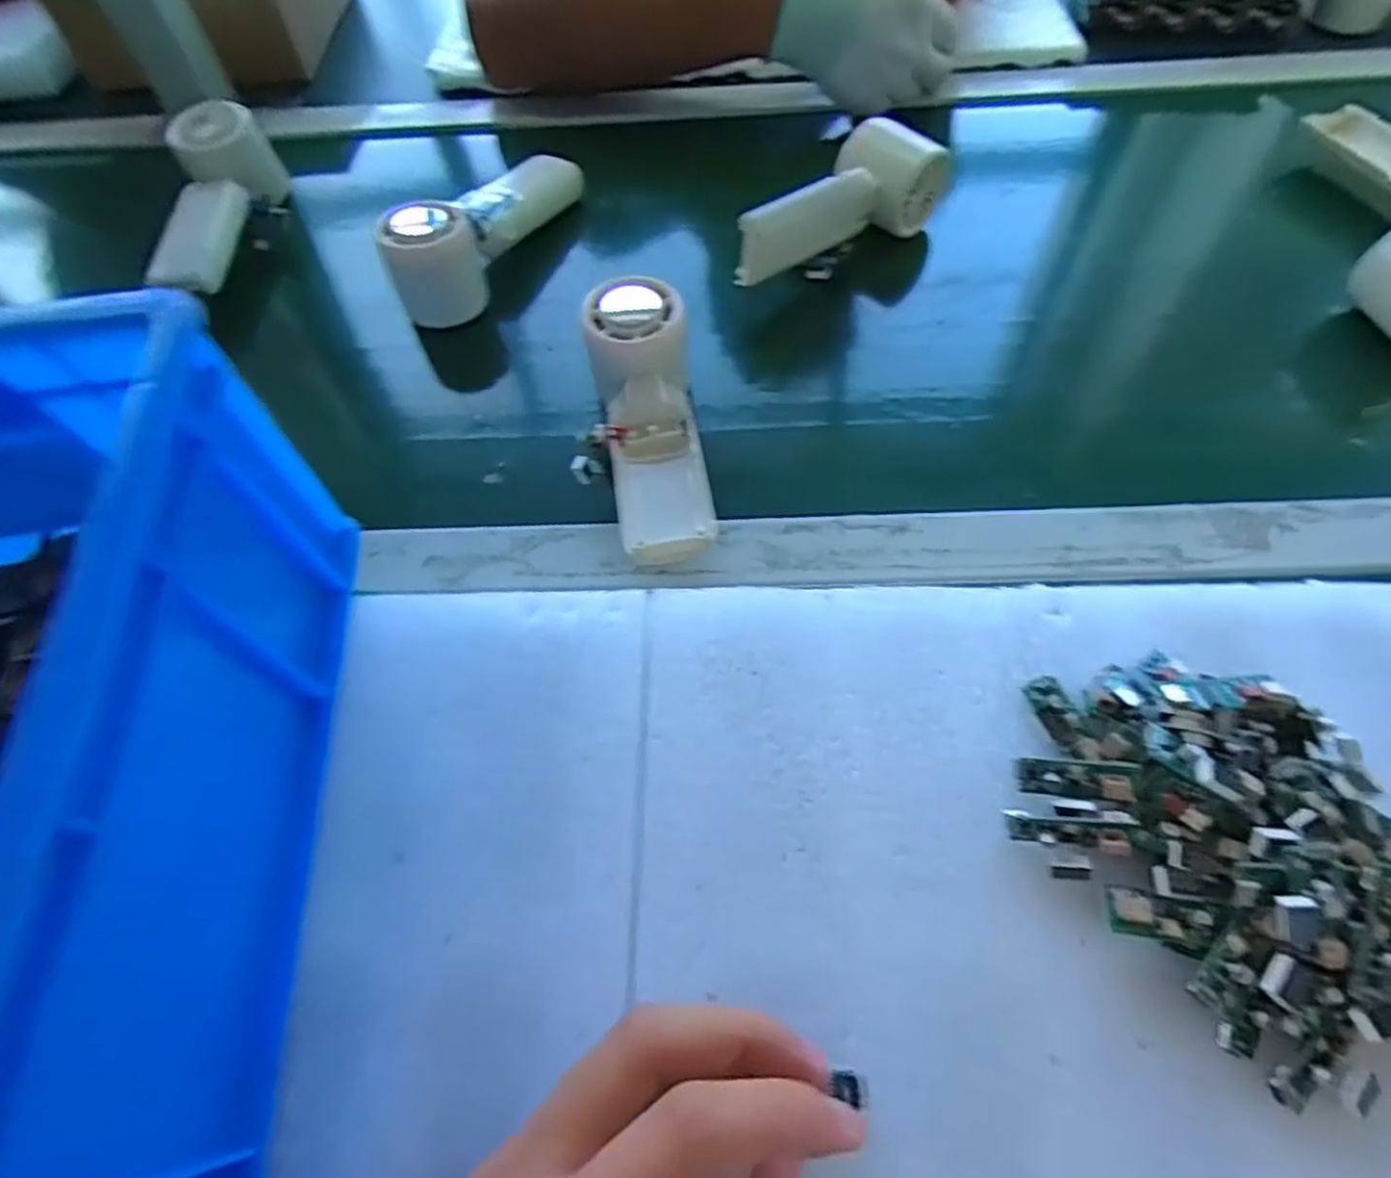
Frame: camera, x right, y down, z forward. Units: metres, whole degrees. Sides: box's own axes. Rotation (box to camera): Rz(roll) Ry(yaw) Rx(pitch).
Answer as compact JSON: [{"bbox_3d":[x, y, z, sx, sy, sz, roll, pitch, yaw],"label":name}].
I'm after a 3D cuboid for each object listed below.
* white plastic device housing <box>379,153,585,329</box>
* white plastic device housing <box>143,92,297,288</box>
[{"bbox_3d":[-0.138,-0.236,0.465,0.052,0.049,0.170,25,62,17],"label":"white plastic device housing"},{"bbox_3d":[-0.320,-0.255,0.488,0.056,0.055,0.159,-6,58,-2],"label":"white plastic device housing"}]

